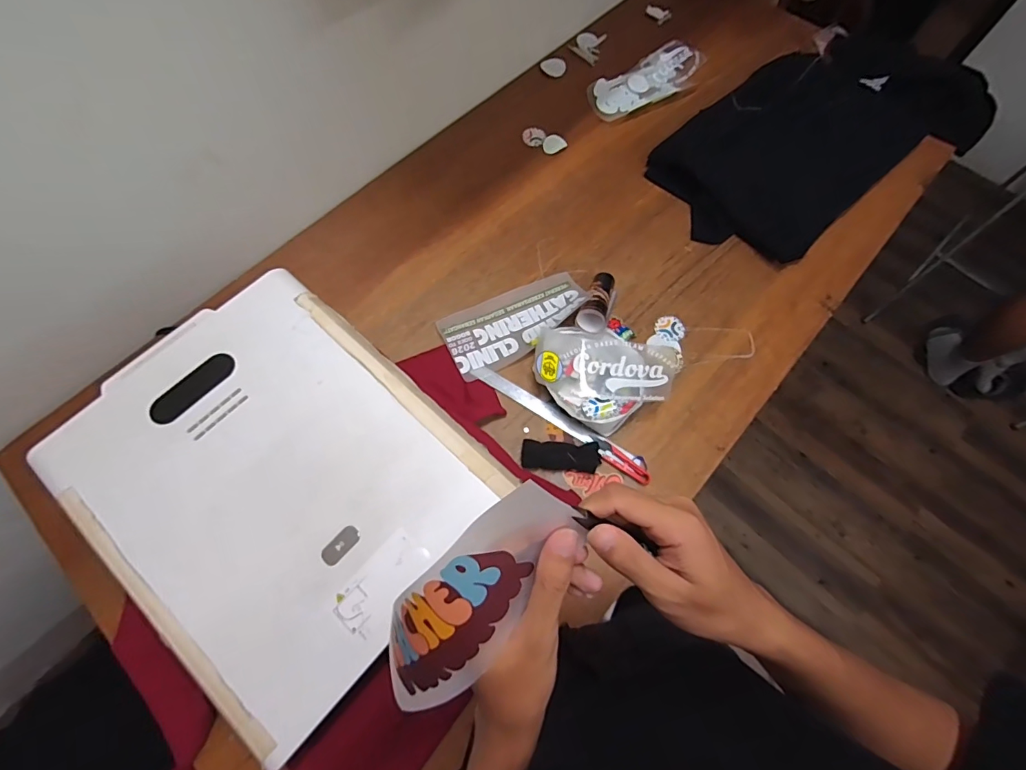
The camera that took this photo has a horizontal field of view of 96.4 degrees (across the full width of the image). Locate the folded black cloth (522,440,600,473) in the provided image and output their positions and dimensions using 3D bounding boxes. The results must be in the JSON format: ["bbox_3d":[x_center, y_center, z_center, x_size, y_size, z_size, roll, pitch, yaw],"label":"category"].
[{"bbox_3d":[0.081,0.117,0.758,0.130,0.023,0.053,1,68,-1],"label":"folded black cloth"}]

